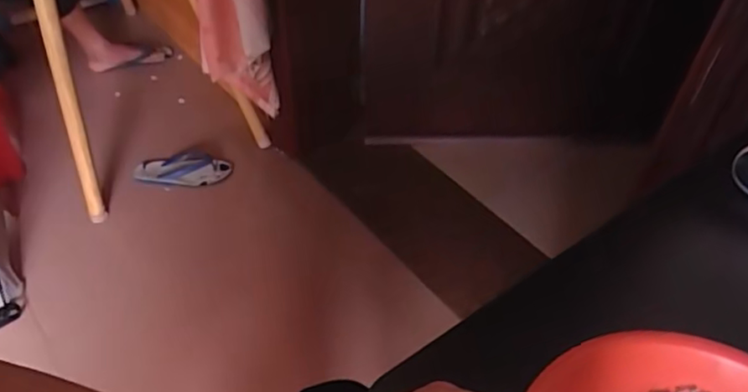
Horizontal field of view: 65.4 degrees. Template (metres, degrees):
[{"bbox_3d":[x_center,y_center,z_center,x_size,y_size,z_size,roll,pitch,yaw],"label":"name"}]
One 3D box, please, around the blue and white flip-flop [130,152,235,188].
[{"bbox_3d":[-0.502,-0.069,1.532,0.240,0.048,0.078,0,48,-2],"label":"blue and white flip-flop"}]

